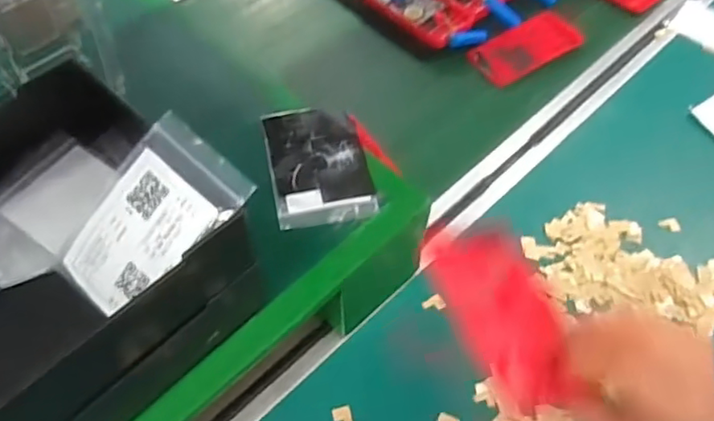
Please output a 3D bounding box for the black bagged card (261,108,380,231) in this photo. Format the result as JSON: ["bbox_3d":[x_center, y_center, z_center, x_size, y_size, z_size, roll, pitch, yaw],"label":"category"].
[{"bbox_3d":[-0.029,-0.037,0.460,0.072,0.005,0.108,-10,58,-7],"label":"black bagged card"}]

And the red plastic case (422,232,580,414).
[{"bbox_3d":[0.082,0.055,0.352,0.053,0.009,0.127,-11,43,-8],"label":"red plastic case"}]

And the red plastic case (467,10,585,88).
[{"bbox_3d":[0.190,-0.185,0.676,0.122,0.009,0.063,-27,63,-17],"label":"red plastic case"}]

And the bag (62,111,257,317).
[{"bbox_3d":[-0.107,0.007,0.317,0.066,0.008,0.100,39,91,20],"label":"bag"}]

